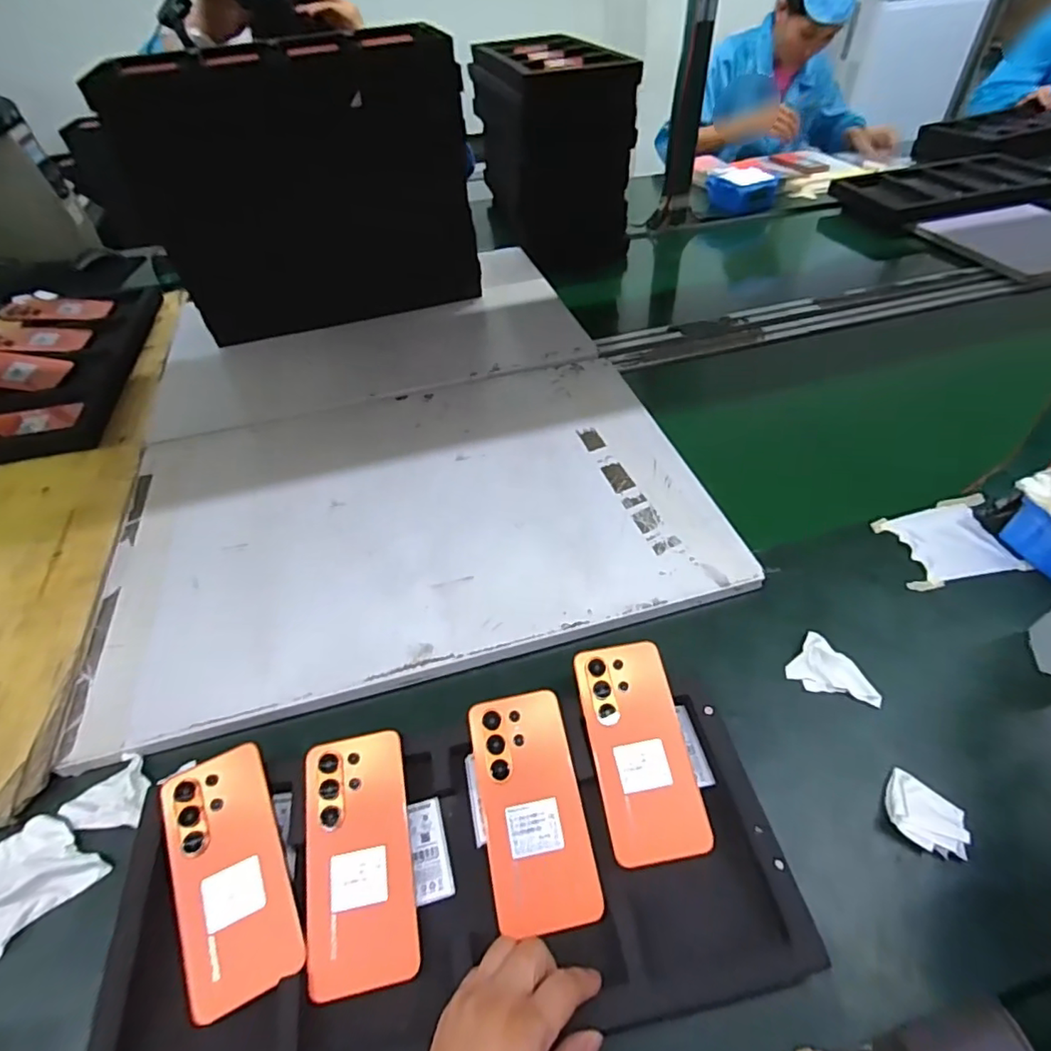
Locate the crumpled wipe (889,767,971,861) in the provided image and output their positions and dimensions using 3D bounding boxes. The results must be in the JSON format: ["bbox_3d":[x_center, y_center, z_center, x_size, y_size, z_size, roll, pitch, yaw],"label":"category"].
[{"bbox_3d":[0.331,0.238,0.467,0.056,0.022,0.054,27,54,22],"label":"crumpled wipe"}]

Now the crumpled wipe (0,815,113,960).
[{"bbox_3d":[-0.391,0.273,0.434,0.087,0.017,0.082,26,53,21],"label":"crumpled wipe"}]

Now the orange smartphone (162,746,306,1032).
[{"bbox_3d":[-0.222,0.257,0.425,0.077,0.008,0.168,-19,56,-23],"label":"orange smartphone"}]

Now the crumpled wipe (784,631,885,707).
[{"bbox_3d":[0.307,0.149,0.557,0.081,0.014,0.057,33,56,26],"label":"crumpled wipe"}]

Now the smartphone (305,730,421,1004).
[{"bbox_3d":[-0.128,0.250,0.434,0.077,0.006,0.170,-9,54,-10],"label":"smartphone"}]

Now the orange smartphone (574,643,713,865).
[{"bbox_3d":[0.098,0.187,0.485,0.083,0.006,0.174,-6,58,-6],"label":"orange smartphone"}]

